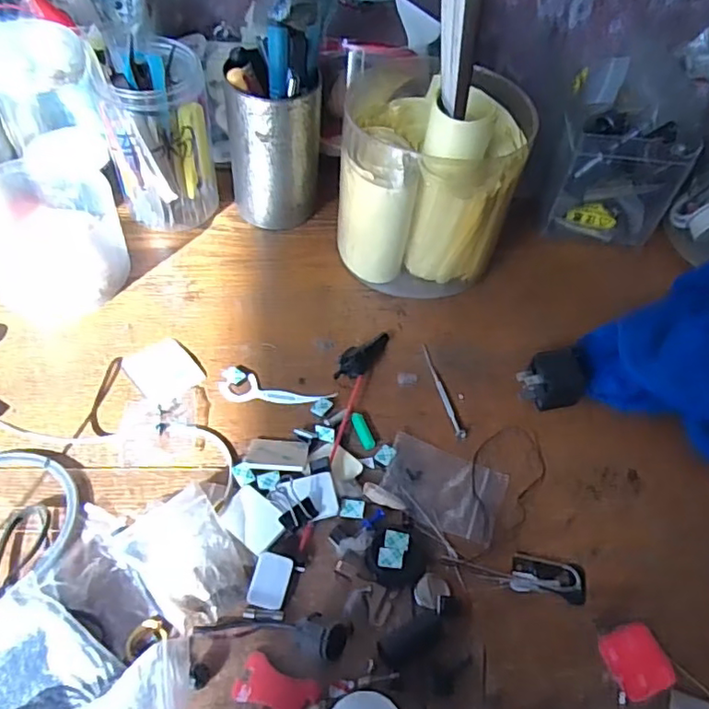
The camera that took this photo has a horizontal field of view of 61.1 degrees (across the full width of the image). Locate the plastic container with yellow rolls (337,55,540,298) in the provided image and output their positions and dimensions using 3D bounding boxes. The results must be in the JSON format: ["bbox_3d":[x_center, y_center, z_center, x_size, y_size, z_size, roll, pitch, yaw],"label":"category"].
[{"bbox_3d":[0.052,-0.140,0.449,0.126,0.125,0.146,7,51,0],"label":"plastic container with yellow rolls"}]

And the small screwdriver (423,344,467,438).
[{"bbox_3d":[0.059,0.023,0.398,0.007,0.004,0.076,-8,54,-12],"label":"small screwdriver"}]

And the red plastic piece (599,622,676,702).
[{"bbox_3d":[0.143,0.154,0.303,0.031,0.004,0.031,-13,54,-16],"label":"red plastic piece"}]

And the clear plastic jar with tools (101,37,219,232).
[{"bbox_3d":[-0.142,-0.160,0.444,0.070,0.123,0.066,-5,52,-10],"label":"clear plastic jar with tools"}]

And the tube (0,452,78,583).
[{"bbox_3d":[-0.188,0.086,0.321,0.072,0.005,0.088,-23,57,-22],"label":"tube"}]

